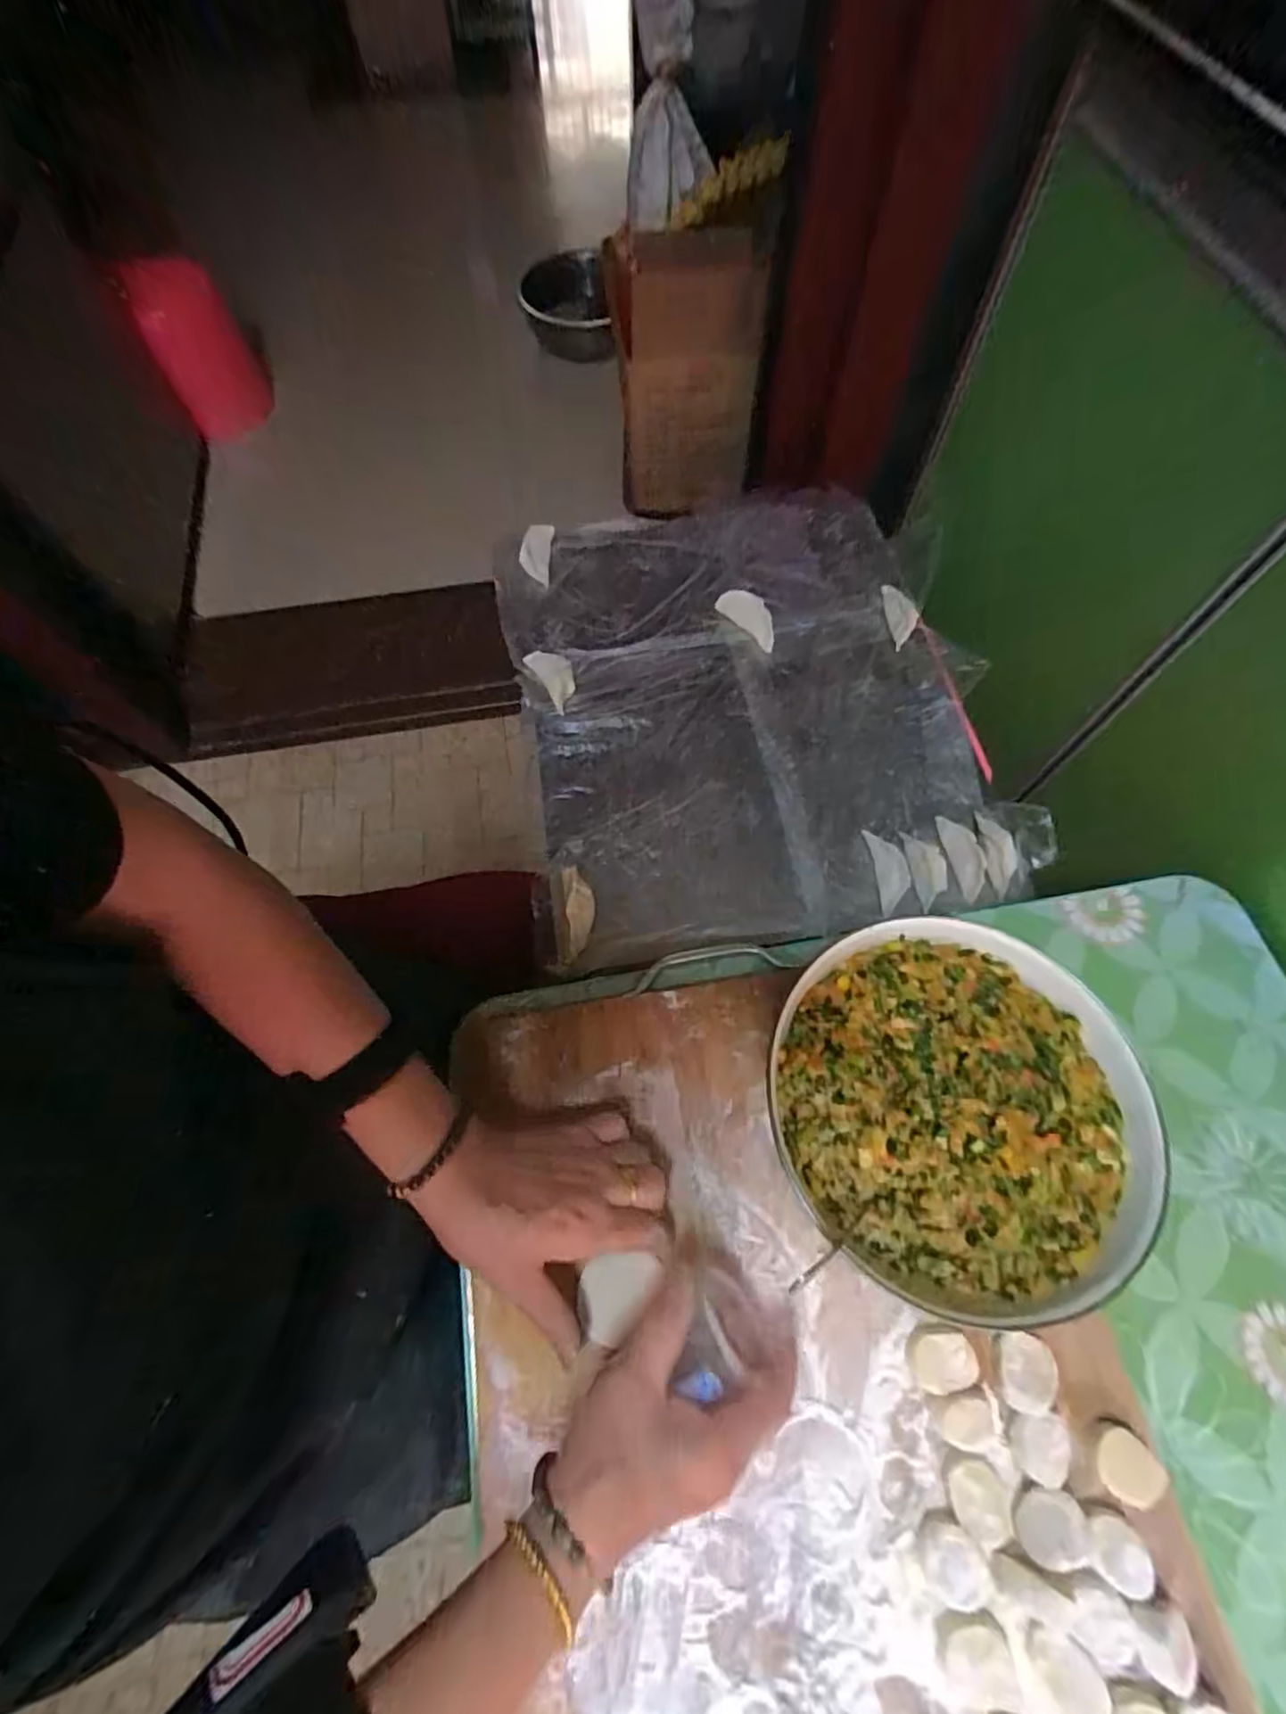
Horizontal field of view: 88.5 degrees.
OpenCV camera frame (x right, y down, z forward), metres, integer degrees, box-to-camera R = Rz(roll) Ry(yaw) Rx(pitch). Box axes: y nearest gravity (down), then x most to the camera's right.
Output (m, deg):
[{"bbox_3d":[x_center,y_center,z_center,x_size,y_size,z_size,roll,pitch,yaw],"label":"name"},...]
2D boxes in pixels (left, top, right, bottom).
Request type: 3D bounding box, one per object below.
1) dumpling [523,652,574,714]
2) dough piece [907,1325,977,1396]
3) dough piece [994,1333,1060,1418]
[{"bbox_3d":[-0.084,-0.177,0.635,0.035,0.027,0.069,-31,68,-13],"label":"dumpling"},{"bbox_3d":[0.164,0.277,0.363,0.030,0.018,0.030,-1,65,1],"label":"dough piece"},{"bbox_3d":[0.207,0.281,0.360,0.025,0.026,0.035,9,65,6],"label":"dough piece"}]

